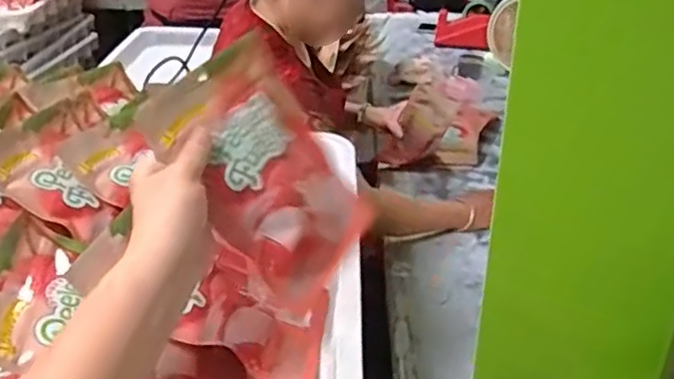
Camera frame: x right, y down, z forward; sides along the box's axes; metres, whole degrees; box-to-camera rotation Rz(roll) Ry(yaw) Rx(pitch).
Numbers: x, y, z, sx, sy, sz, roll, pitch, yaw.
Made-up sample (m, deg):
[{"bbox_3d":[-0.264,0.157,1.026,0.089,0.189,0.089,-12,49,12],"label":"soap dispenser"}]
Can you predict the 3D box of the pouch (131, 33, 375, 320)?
[{"bbox_3d":[-0.053,-0.013,0.569,0.029,0.226,0.150,-19,29,40],"label":"pouch"}]

